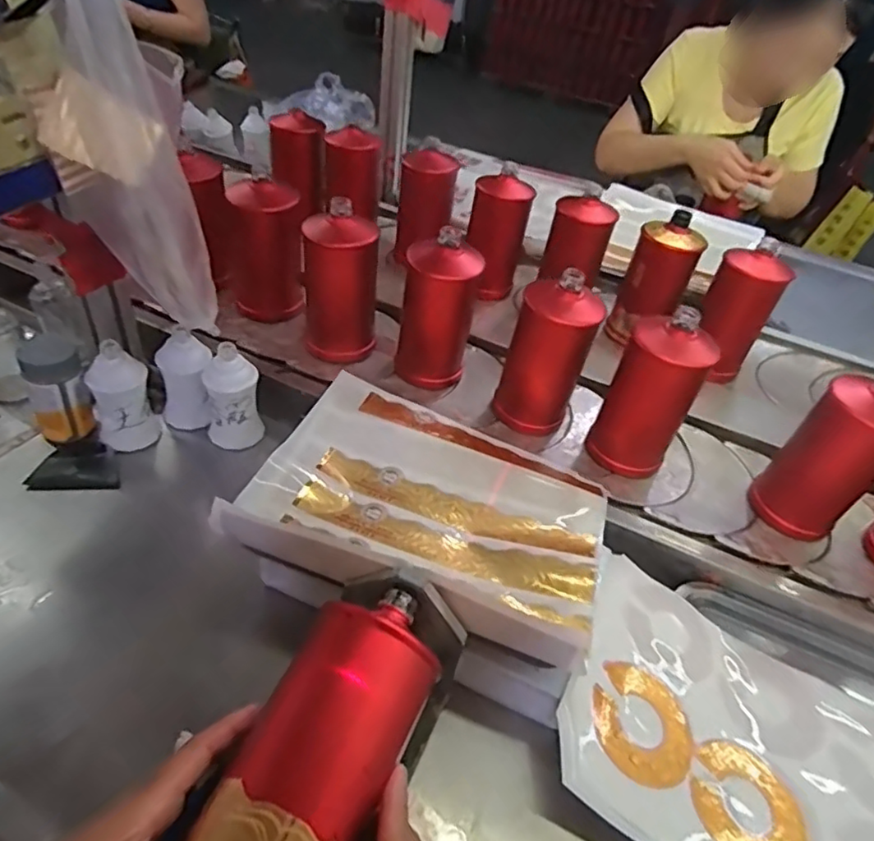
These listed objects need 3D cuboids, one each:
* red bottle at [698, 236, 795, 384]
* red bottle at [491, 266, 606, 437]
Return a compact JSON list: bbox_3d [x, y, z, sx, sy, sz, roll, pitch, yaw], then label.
[{"bbox_3d":[0.405,-0.145,0.800,0.071,0.174,0.077,7,43,-5],"label":"red bottle"},{"bbox_3d":[0.121,-0.073,0.663,0.071,0.177,0.075,-15,49,-26],"label":"red bottle"}]

